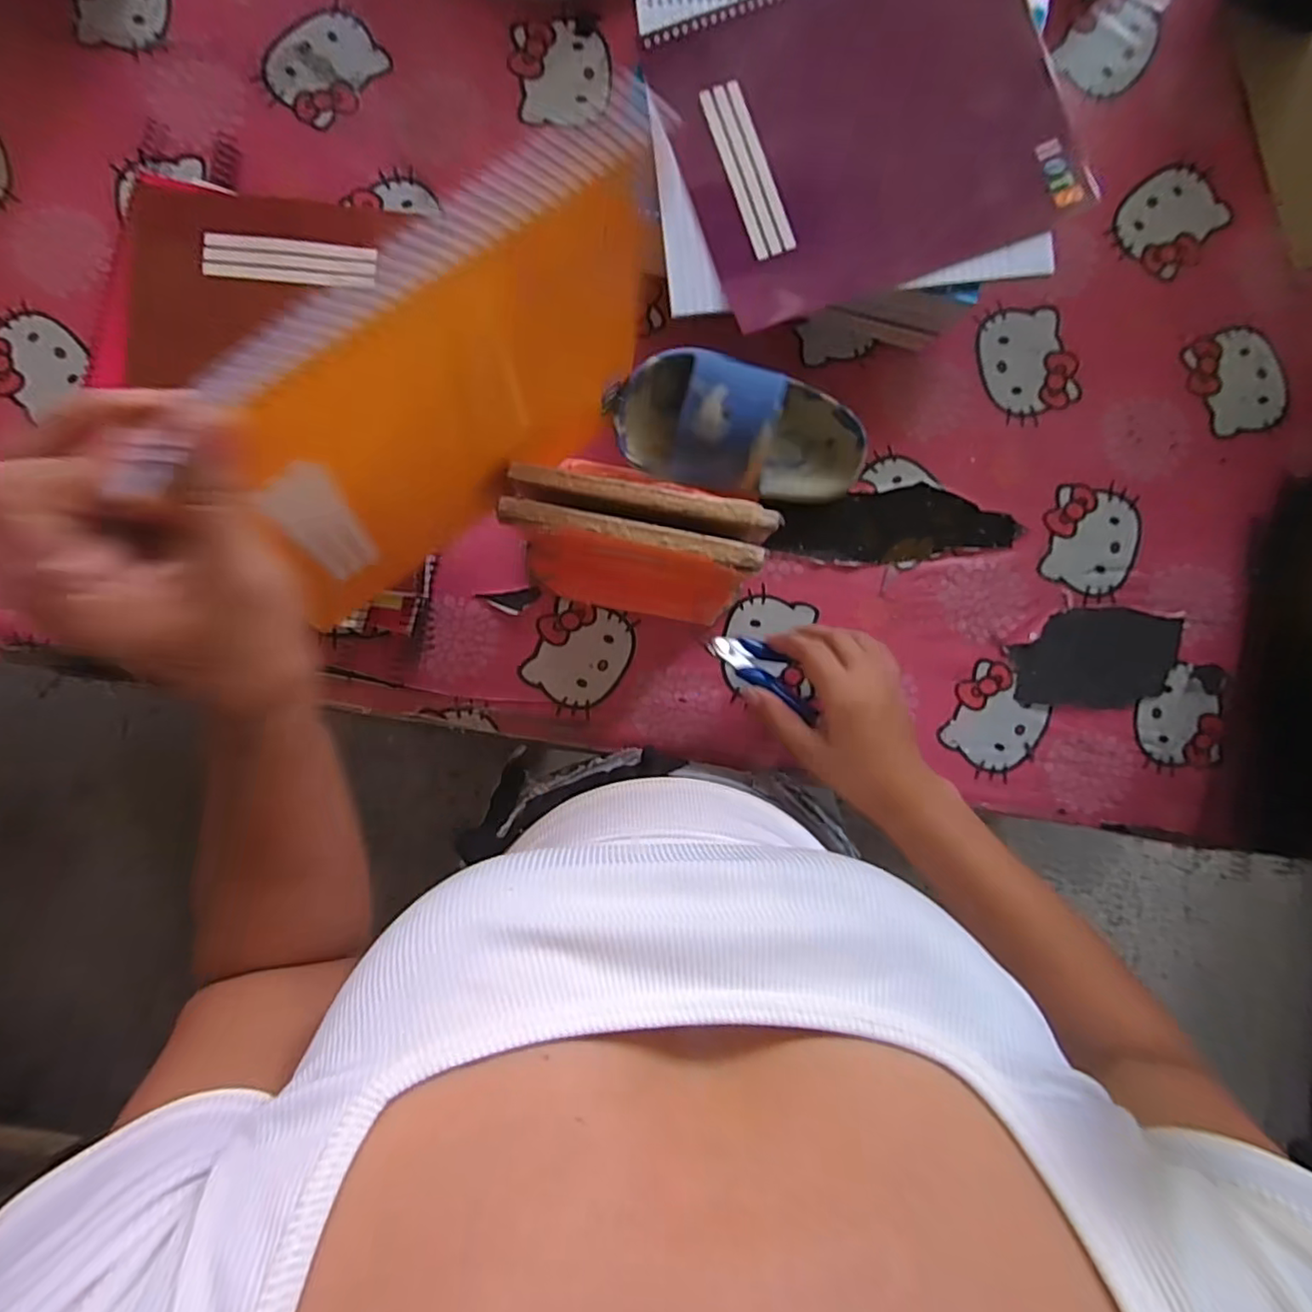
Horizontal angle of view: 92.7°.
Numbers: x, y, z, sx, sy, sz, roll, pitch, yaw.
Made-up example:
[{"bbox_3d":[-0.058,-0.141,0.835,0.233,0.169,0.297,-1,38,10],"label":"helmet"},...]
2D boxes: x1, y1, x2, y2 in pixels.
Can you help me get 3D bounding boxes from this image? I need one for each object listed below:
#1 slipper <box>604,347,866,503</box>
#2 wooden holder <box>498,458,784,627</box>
[{"bbox_3d":[0.062,-0.149,0.418,0.177,0.062,0.080,7,91,-18],"label":"slipper"},{"bbox_3d":[-0.017,-0.068,0.410,0.164,0.113,0.071,10,91,-2],"label":"wooden holder"}]

